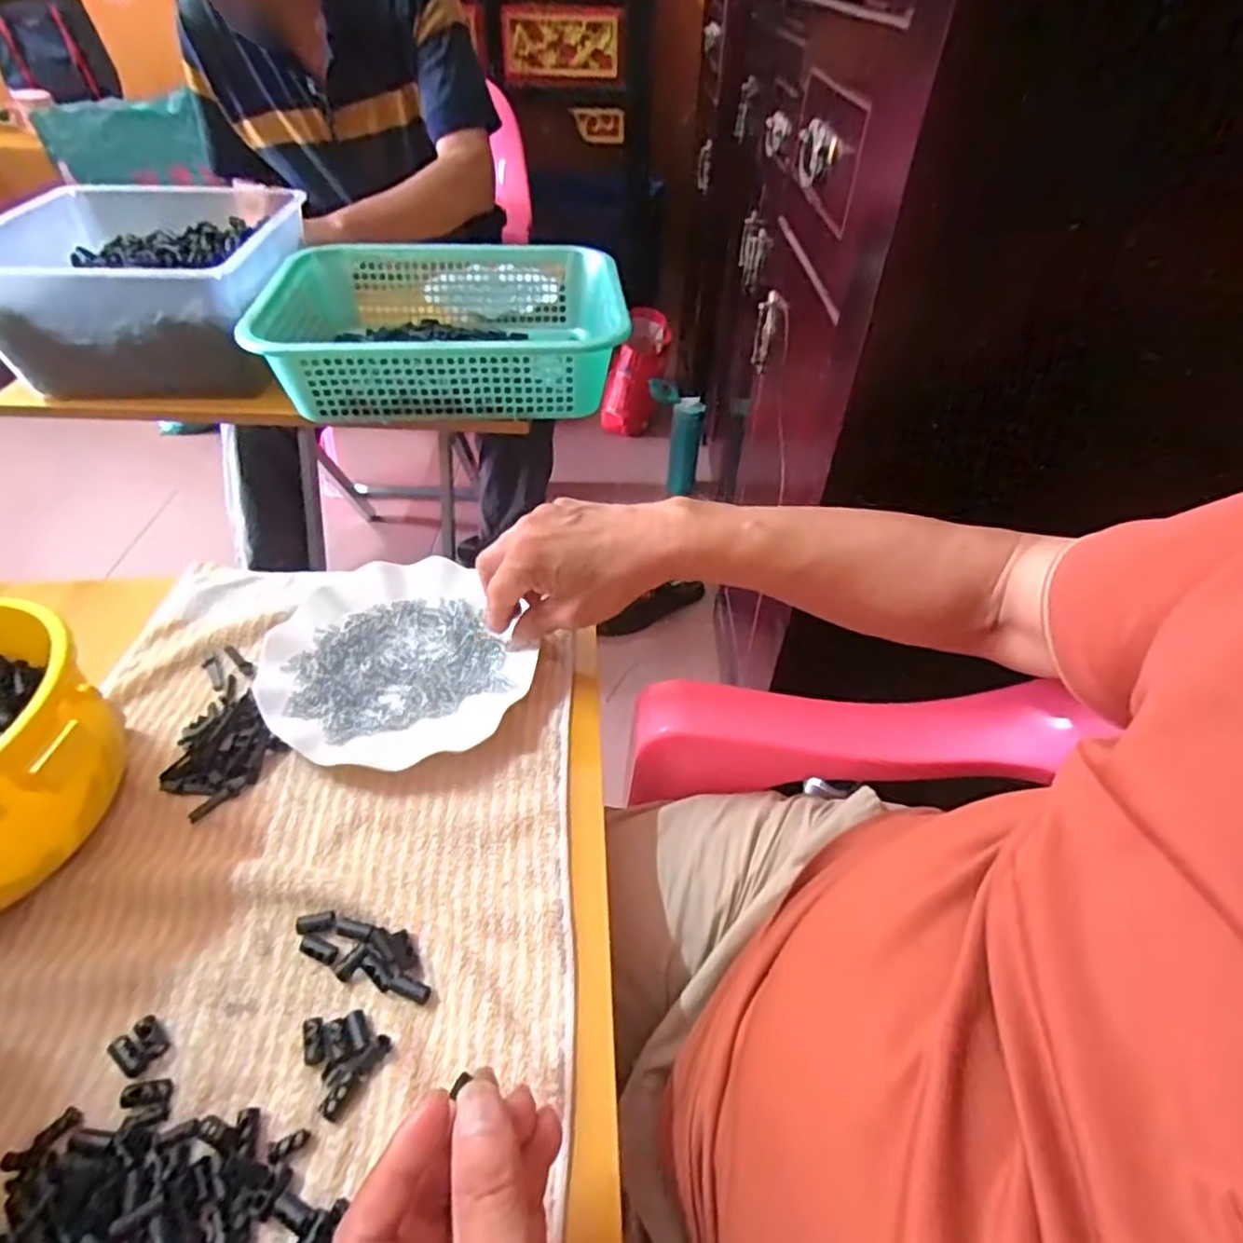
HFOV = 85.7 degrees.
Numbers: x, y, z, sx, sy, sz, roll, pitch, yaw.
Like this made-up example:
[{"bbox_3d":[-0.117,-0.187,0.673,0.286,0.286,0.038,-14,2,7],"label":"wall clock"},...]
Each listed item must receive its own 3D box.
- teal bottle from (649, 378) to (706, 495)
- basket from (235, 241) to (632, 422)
[{"bbox_3d":[0.116,-0.390,1.494,0.117,0.260,0.090,1,46,1],"label":"teal bottle"},{"bbox_3d":[-0.197,-0.341,0.786,0.383,0.107,0.293,-4,46,-5],"label":"basket"}]

